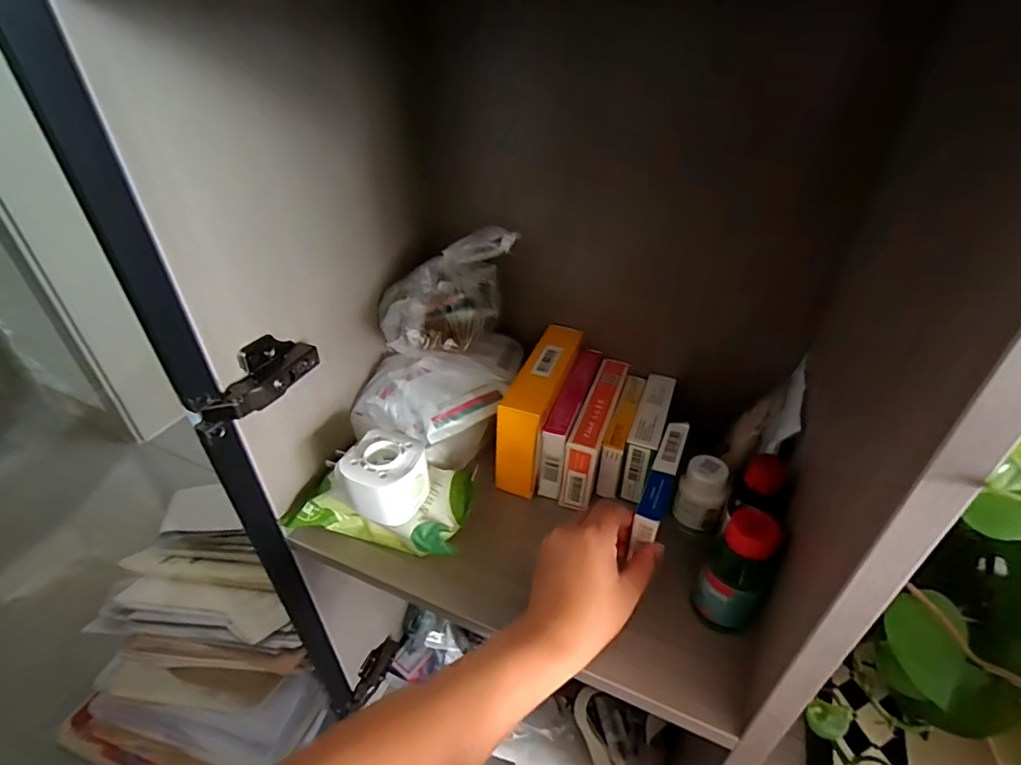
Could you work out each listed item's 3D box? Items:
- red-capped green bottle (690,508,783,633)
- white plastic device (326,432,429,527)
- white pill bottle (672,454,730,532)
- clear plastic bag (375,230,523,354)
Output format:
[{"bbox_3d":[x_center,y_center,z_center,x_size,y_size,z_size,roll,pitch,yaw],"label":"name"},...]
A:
[{"bbox_3d":[0.154,0.132,0.353,0.033,0.097,0.031,25,44,30],"label":"red-capped green bottle"},{"bbox_3d":[-0.098,0.074,0.399,0.058,0.047,0.054,19,41,24],"label":"white plastic device"},{"bbox_3d":[0.158,0.095,0.425,0.036,0.060,0.033,22,42,27],"label":"white pill bottle"},{"bbox_3d":[-0.057,-0.080,0.445,0.117,0.094,0.083,-12,38,-16],"label":"clear plastic bag"}]

